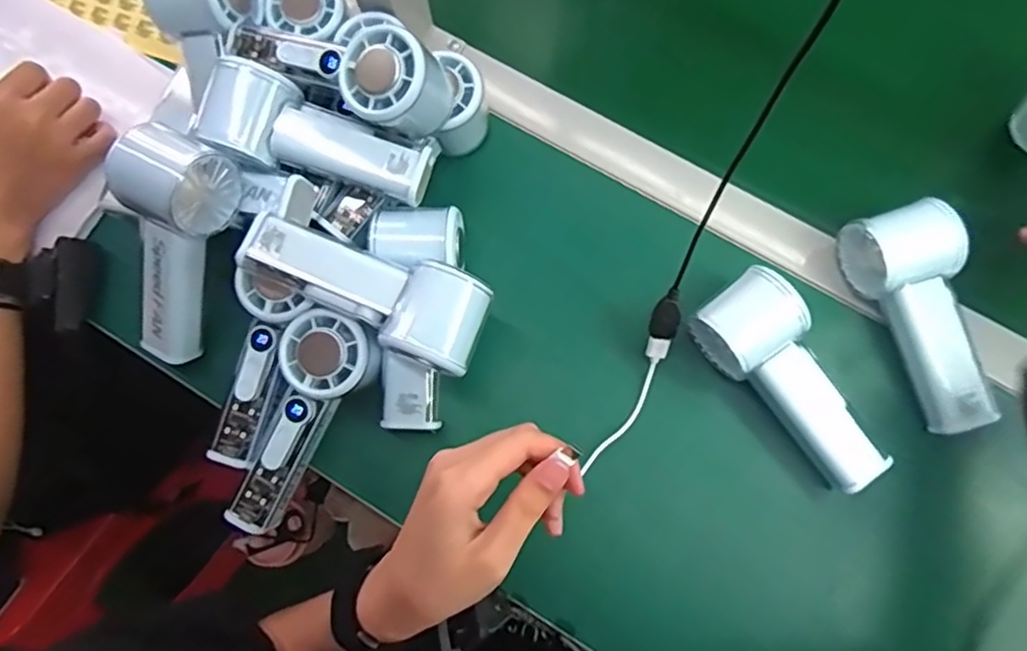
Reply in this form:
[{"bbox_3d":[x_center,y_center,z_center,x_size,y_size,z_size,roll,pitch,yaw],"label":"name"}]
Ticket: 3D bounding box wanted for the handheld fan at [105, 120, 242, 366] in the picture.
[{"bbox_3d":[-0.229,-0.046,0.423,0.068,0.060,0.152,20,112,5],"label":"handheld fan"}]

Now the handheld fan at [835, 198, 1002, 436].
[{"bbox_3d":[0.276,-0.005,0.434,0.058,0.042,0.148,-15,77,-2],"label":"handheld fan"}]

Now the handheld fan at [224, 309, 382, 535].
[{"bbox_3d":[-0.140,0.062,0.434,0.056,0.052,0.151,29,97,7],"label":"handheld fan"}]

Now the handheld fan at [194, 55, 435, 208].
[{"bbox_3d":[-0.129,-0.121,0.430,0.148,0.057,0.060,17,78,5],"label":"handheld fan"}]

